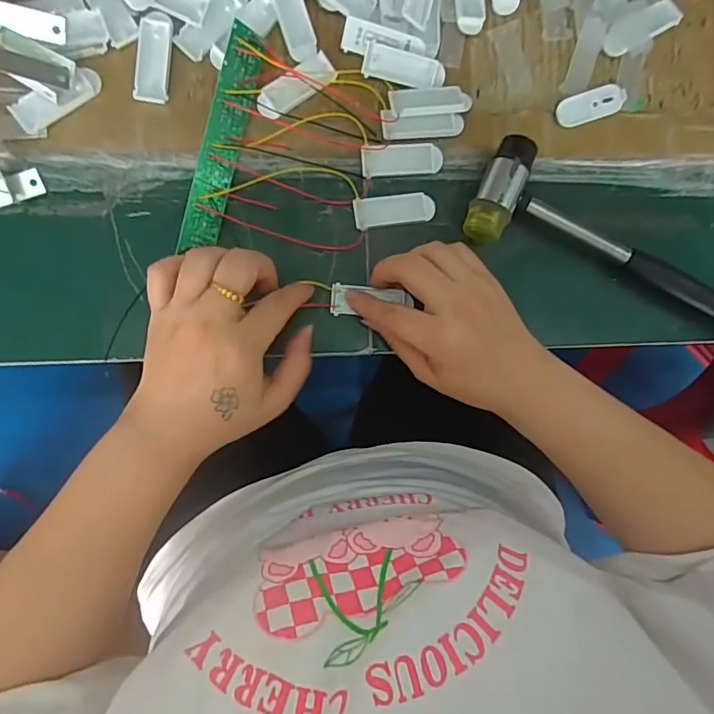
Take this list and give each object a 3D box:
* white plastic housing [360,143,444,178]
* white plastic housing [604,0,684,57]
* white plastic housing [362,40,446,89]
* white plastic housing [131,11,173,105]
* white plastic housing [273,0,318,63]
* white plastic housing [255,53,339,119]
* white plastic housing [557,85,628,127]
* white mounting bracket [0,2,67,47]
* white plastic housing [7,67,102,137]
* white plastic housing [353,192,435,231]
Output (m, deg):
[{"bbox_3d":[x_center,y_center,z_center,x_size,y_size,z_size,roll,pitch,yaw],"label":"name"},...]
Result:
[{"bbox_3d":[0.032,-0.138,0.345,0.057,0.006,0.021,-6,89,-5],"label":"white plastic housing"},{"bbox_3d":[0.207,-0.239,0.356,0.064,0.010,0.021,-29,91,-5],"label":"white plastic housing"},{"bbox_3d":[0.033,-0.201,0.340,0.057,0.004,0.019,11,87,-5],"label":"white plastic housing"},{"bbox_3d":[-0.132,-0.197,0.322,0.021,0.007,0.057,9,88,-5],"label":"white plastic housing"},{"bbox_3d":[-0.043,-0.231,0.330,0.020,0.009,0.057,-21,95,-5],"label":"white plastic housing"},{"bbox_3d":[-0.042,-0.184,0.334,0.057,0.004,0.019,-37,92,-5],"label":"white plastic housing"},{"bbox_3d":[0.171,-0.183,0.356,0.050,0.006,0.021,-18,90,-6],"label":"white plastic housing"},{"bbox_3d":[-0.206,-0.206,0.303,0.045,0.006,0.020,3,92,-22],"label":"white mounting bracket"},{"bbox_3d":[-0.193,-0.167,0.317,0.057,0.010,0.020,-40,92,-5],"label":"white plastic housing"},{"bbox_3d":[0.027,-0.104,0.347,0.057,0.004,0.021,-9,89,-5],"label":"white plastic housing"}]

